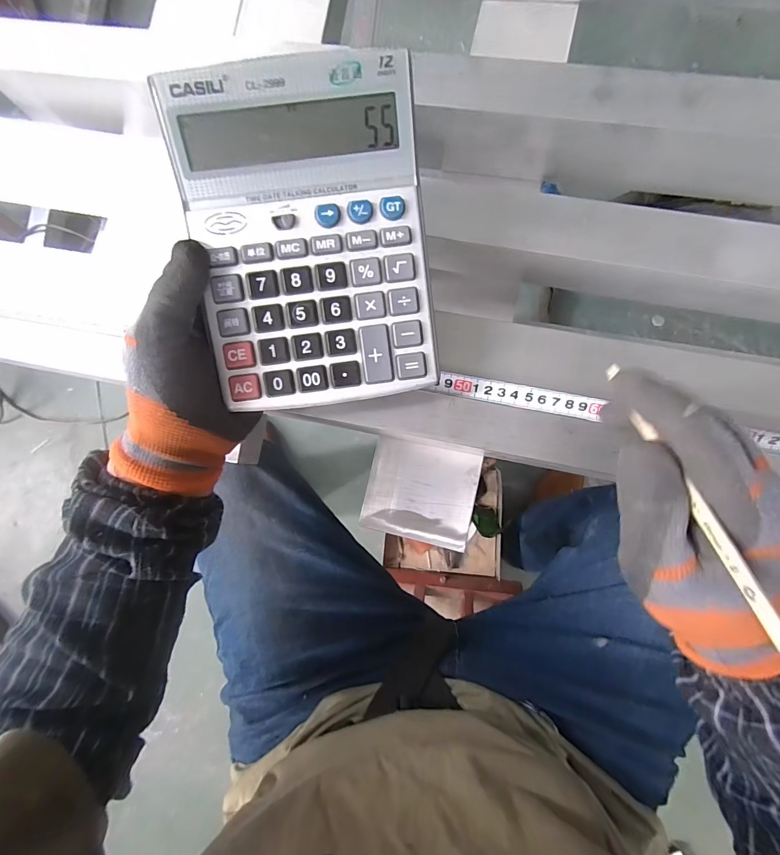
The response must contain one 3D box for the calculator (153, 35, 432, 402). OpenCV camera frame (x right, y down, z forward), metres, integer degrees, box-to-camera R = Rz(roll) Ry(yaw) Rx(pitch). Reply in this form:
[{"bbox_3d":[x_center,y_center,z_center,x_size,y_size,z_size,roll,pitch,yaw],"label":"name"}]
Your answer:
[{"bbox_3d":[-0.049,-0.112,0.241,0.141,0.015,0.193,-7,99,-2],"label":"calculator"}]

